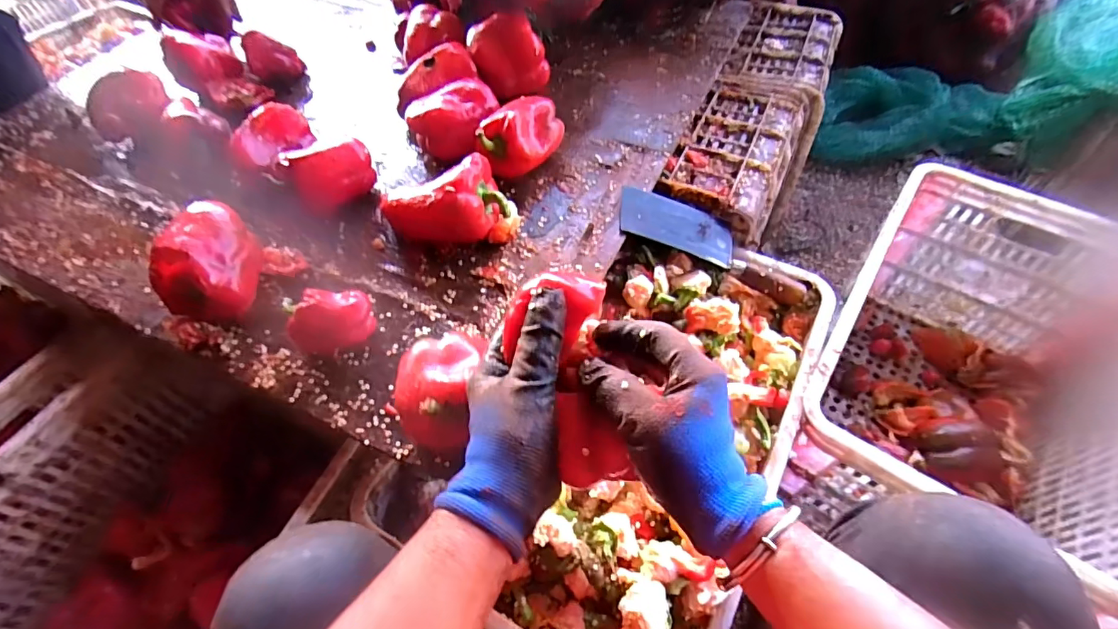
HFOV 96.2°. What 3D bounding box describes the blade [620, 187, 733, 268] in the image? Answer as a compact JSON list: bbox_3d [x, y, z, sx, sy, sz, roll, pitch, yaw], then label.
[{"bbox_3d":[0.147,-0.110,0.623,0.148,0.010,0.067,18,66,-7],"label":"blade"}]

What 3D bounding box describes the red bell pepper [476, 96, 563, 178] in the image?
[{"bbox_3d":[-0.048,-0.218,0.631,0.073,0.078,0.112,35,63,25],"label":"red bell pepper"}]

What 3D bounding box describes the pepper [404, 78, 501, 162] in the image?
[{"bbox_3d":[-0.136,-0.252,0.667,0.096,0.077,0.101,18,57,16],"label":"pepper"}]

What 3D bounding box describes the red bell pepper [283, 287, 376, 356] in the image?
[{"bbox_3d":[-0.227,0.007,0.493,0.085,0.054,0.054,-7,54,-2],"label":"red bell pepper"}]

